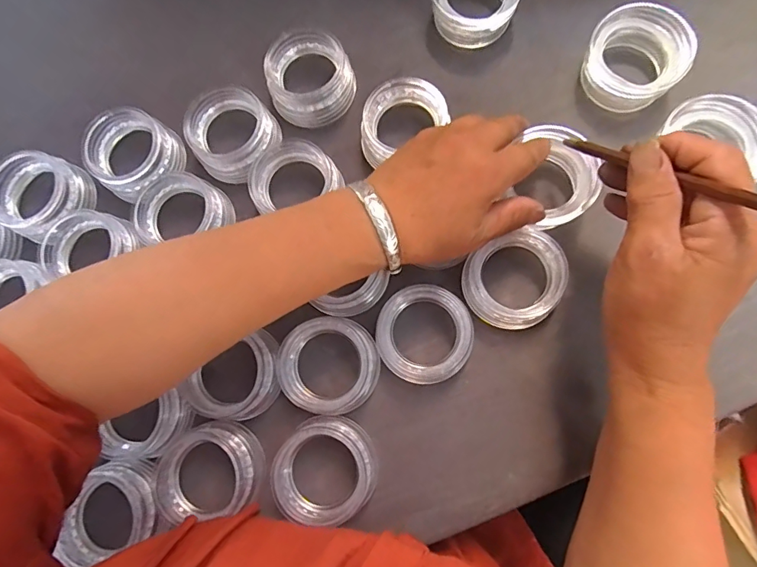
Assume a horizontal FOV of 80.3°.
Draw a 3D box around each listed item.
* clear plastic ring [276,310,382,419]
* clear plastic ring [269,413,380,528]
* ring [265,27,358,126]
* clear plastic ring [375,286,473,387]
[{"bbox_3d":[-0.034,0.056,0.310,0.069,0.009,0.066,36,83,-12],"label":"clear plastic ring"},{"bbox_3d":[-0.033,0.124,0.297,0.066,0.023,0.067,-1,79,5],"label":"clear plastic ring"},{"bbox_3d":[-0.055,-0.163,0.349,0.063,0.033,0.065,-1,79,5],"label":"ring"},{"bbox_3d":[0.032,0.036,0.308,0.066,0.024,0.065,-1,79,5],"label":"clear plastic ring"}]

